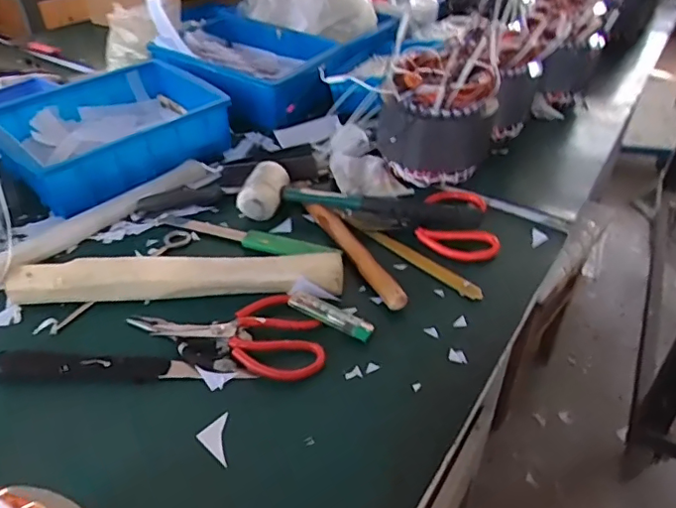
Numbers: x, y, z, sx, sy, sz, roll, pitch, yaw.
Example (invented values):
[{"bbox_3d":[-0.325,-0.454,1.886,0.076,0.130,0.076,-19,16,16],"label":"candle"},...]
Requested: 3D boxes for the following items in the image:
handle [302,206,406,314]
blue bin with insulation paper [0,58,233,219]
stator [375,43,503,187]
[{"bbox_3d":[0.016,-0.010,0.613,0.022,0.022,0.196,-18,42,-21],"label":"handle"},{"bbox_3d":[-0.313,-0.175,0.759,0.200,0.068,0.267,32,48,33],"label":"blue bin with insulation paper"},{"bbox_3d":[0.127,-0.176,0.693,0.137,0.154,0.120,15,42,17],"label":"stator"}]

